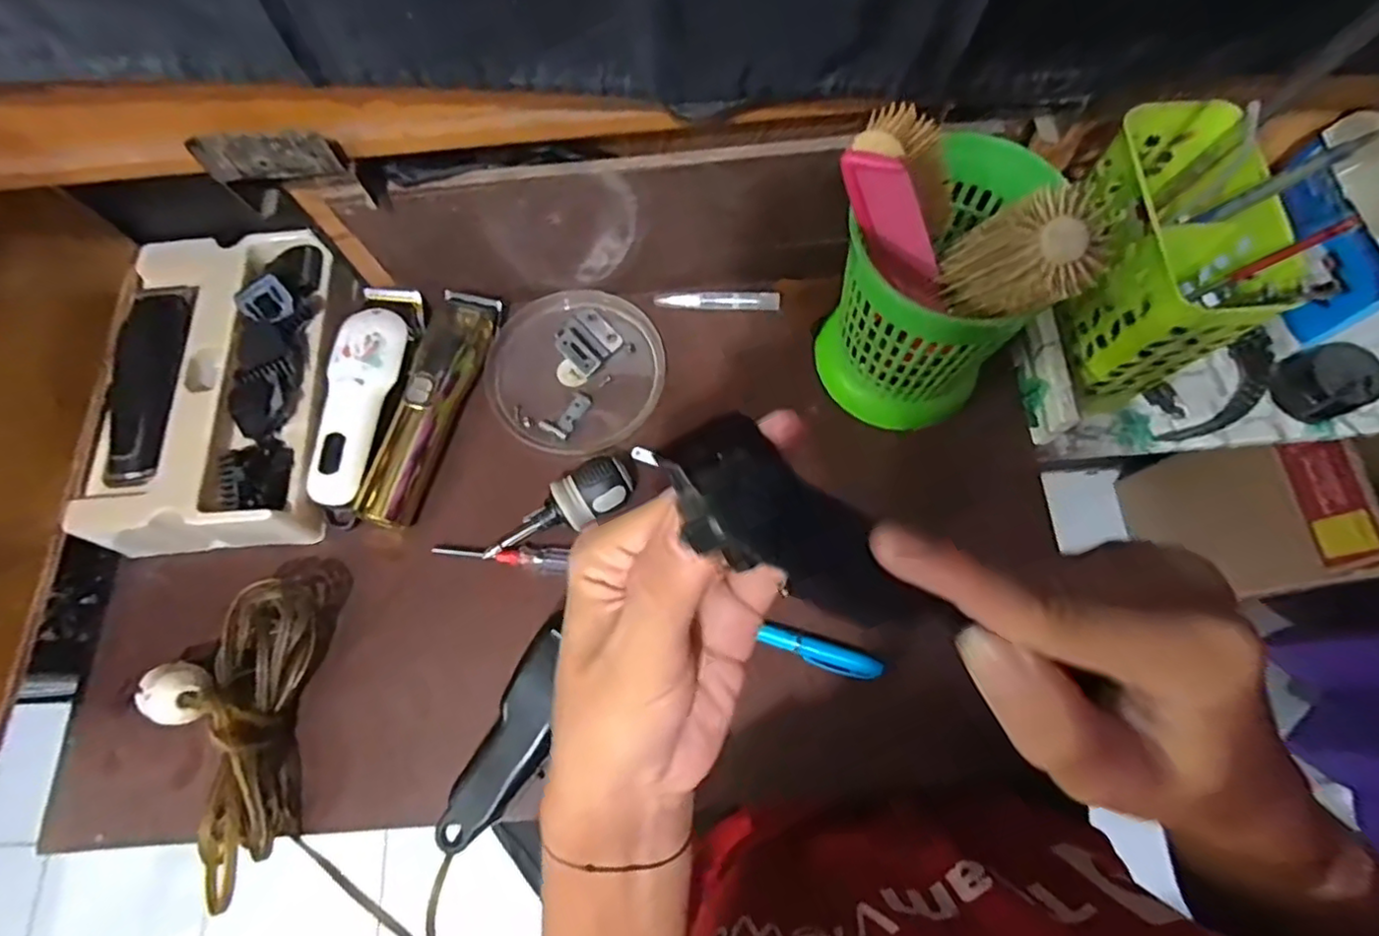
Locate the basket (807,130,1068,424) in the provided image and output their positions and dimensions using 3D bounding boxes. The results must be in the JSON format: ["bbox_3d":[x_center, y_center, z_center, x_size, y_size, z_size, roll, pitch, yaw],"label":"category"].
[{"bbox_3d":[0.157,-0.107,0.412,0.119,0.143,0.110,-1,72,2],"label":"basket"}]

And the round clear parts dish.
[{"bbox_3d":[-0.088,-0.076,0.483,0.132,0.020,0.126,-1,72,2],"label":"round clear parts dish"}]

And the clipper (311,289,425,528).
[{"bbox_3d":[-0.235,-0.052,0.467,0.050,0.038,0.179,2,72,3],"label":"clipper"}]

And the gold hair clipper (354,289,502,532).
[{"bbox_3d":[-0.188,-0.049,0.464,0.045,0.031,0.184,13,73,7],"label":"gold hair clipper"}]

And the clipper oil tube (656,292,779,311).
[{"bbox_3d":[0.022,-0.131,0.497,0.096,0.011,0.016,3,72,3],"label":"clipper oil tube"}]

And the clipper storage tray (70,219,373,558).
[{"bbox_3d":[-0.335,-0.062,0.464,0.148,0.048,0.238,-3,72,1],"label":"clipper storage tray"}]

